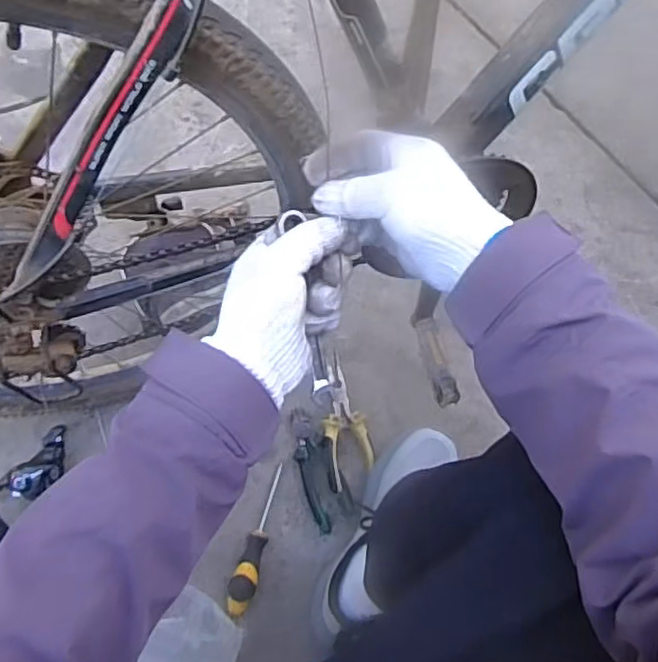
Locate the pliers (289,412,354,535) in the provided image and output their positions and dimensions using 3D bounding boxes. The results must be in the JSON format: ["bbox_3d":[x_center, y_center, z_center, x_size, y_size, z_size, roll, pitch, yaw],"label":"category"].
[{"bbox_3d":[-0.020,0.193,0.940,0.053,0.018,0.166,-24,78,-6],"label":"pliers"}]

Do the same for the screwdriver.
[{"bbox_3d":[-0.096,0.279,0.902,0.033,0.028,0.196,17,77,3],"label":"screwdriver"}]

